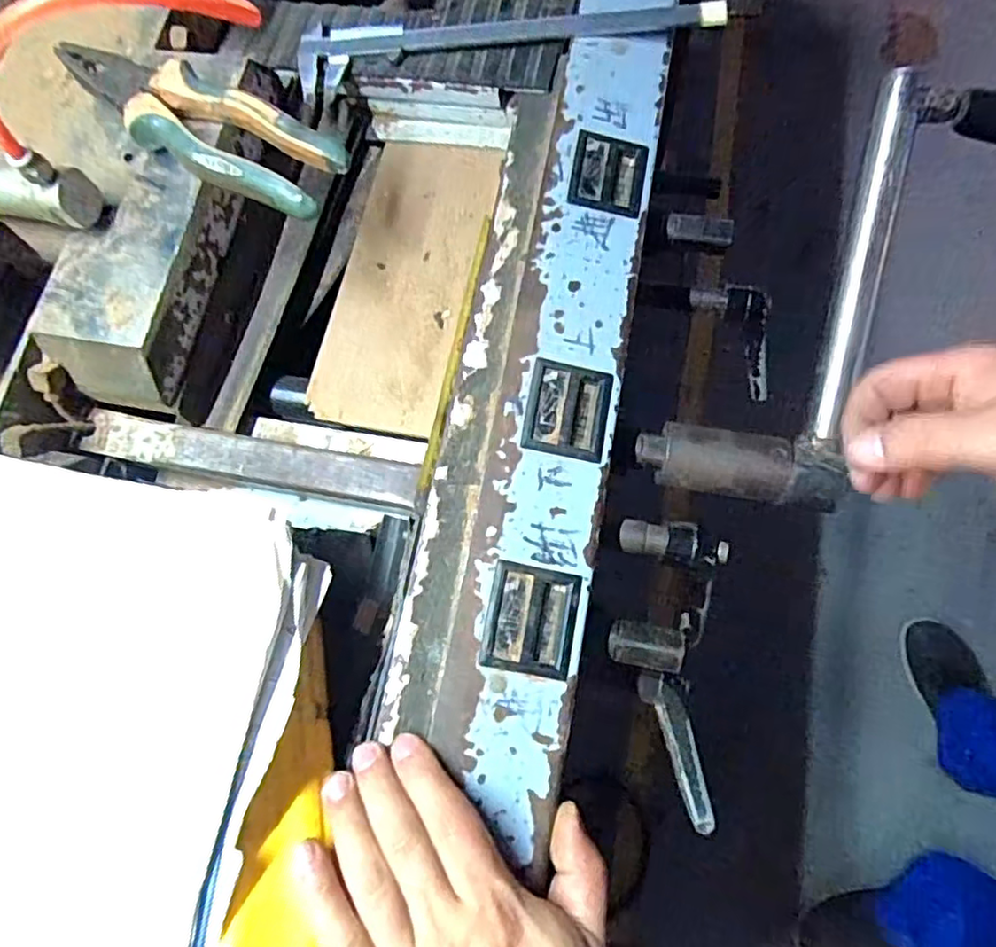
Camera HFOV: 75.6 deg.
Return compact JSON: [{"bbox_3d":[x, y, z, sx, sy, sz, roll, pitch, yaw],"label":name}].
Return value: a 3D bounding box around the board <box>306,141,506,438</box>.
[{"bbox_3d":[-0.062,-0.139,0.449,0.090,0.018,0.224,10,75,9],"label":"board"}]

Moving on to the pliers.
[{"bbox_3d":[-0.181,-0.211,0.384,0.187,0.018,0.053,27,79,13],"label":"pliers"}]

